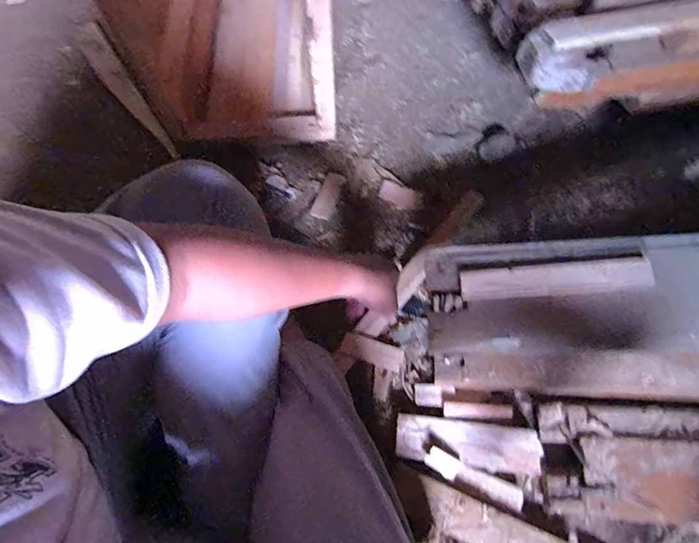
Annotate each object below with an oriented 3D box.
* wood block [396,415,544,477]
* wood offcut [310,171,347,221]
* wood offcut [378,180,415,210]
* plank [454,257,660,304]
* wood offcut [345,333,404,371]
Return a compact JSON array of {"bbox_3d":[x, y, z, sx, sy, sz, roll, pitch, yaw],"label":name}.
[{"bbox_3d":[0.169,0.243,0.574,0.201,0.018,0.060,7,68,3],"label":"wood block"},{"bbox_3d":[-0.039,-0.142,0.759,0.036,0.008,0.105,19,69,8],"label":"wood offcut"},{"bbox_3d":[0.088,-0.143,0.761,0.067,0.004,0.044,25,70,10],"label":"wood offcut"},{"bbox_3d":[0.246,0.009,0.496,0.210,0.013,0.041,-6,67,11],"label":"plank"},{"bbox_3d":[0.038,0.125,0.637,0.092,0.011,0.038,17,68,7],"label":"wood offcut"}]

